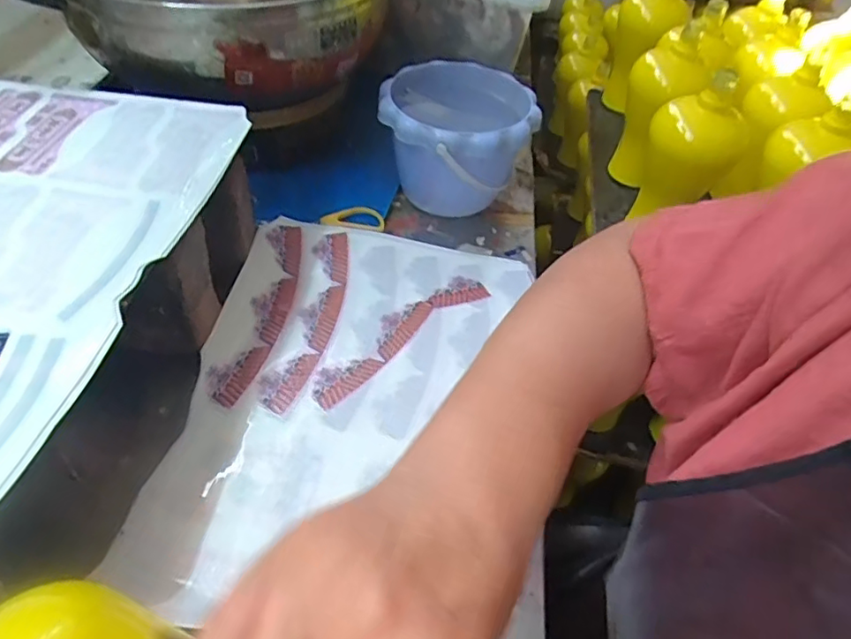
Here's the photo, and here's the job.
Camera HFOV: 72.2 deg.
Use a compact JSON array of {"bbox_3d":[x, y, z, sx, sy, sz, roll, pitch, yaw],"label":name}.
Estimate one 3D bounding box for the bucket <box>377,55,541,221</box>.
[{"bbox_3d":[0.030,-0.189,0.640,0.158,0.116,0.166,3,49,-4],"label":"bucket"}]

